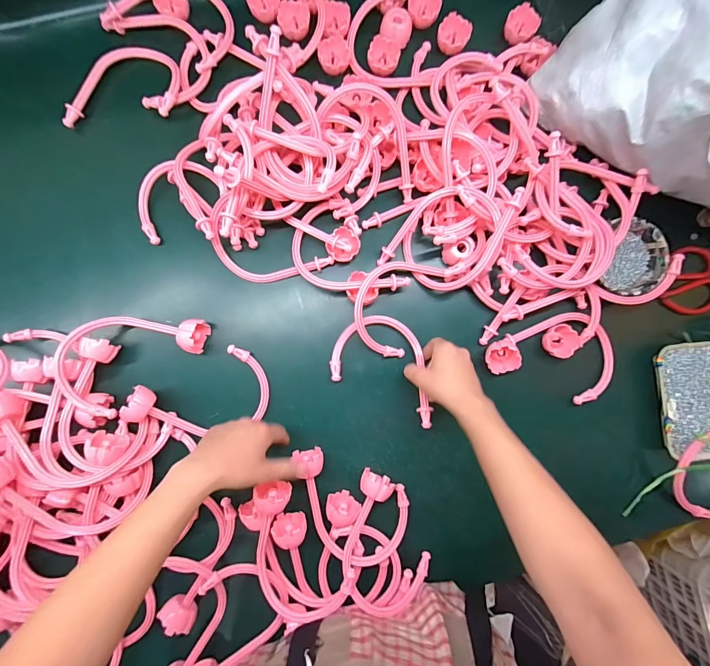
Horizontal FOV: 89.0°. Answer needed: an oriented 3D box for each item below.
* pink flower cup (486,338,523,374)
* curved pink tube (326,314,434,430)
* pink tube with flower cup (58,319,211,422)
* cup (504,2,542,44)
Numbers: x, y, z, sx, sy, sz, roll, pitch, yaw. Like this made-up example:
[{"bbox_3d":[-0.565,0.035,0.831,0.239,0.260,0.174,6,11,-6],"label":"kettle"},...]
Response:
[{"bbox_3d":[0.222,0.037,0.543,0.044,0.028,0.049,-17,90,-1],"label":"pink flower cup"},{"bbox_3d":[0.052,0.044,0.531,0.170,0.042,0.121,26,89,-1],"label":"curved pink tube"},{"bbox_3d":[-0.313,0.046,0.525,0.185,0.069,0.136,2,90,-1],"label":"pink tube with flower cup"},{"bbox_3d":[0.263,-0.486,0.577,0.050,0.034,0.044,37,89,-1],"label":"cup"}]

